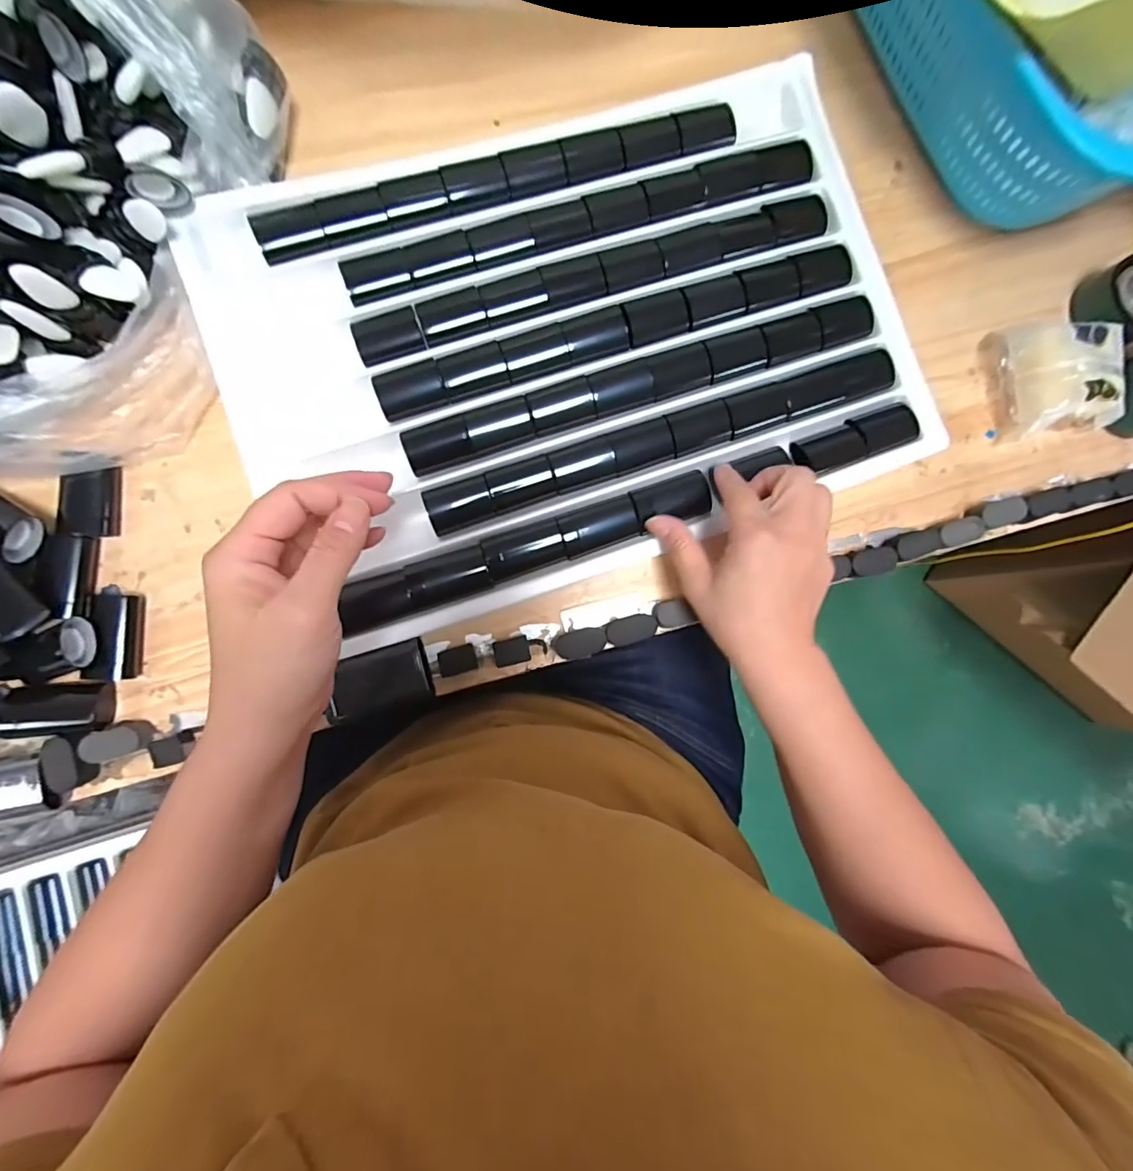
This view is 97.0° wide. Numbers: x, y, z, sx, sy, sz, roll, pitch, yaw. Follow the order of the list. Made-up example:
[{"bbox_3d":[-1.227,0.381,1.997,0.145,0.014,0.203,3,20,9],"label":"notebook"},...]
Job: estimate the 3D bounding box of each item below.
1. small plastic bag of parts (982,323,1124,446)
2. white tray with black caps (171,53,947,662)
[{"bbox_3d":[0.389,-0.168,0.398,0.077,0.050,0.090,-8,88,-6],"label":"small plastic bag of parts"},{"bbox_3d":[0.015,-0.186,0.380,0.496,0.022,0.340,-22,89,-6],"label":"white tray with black caps"}]

